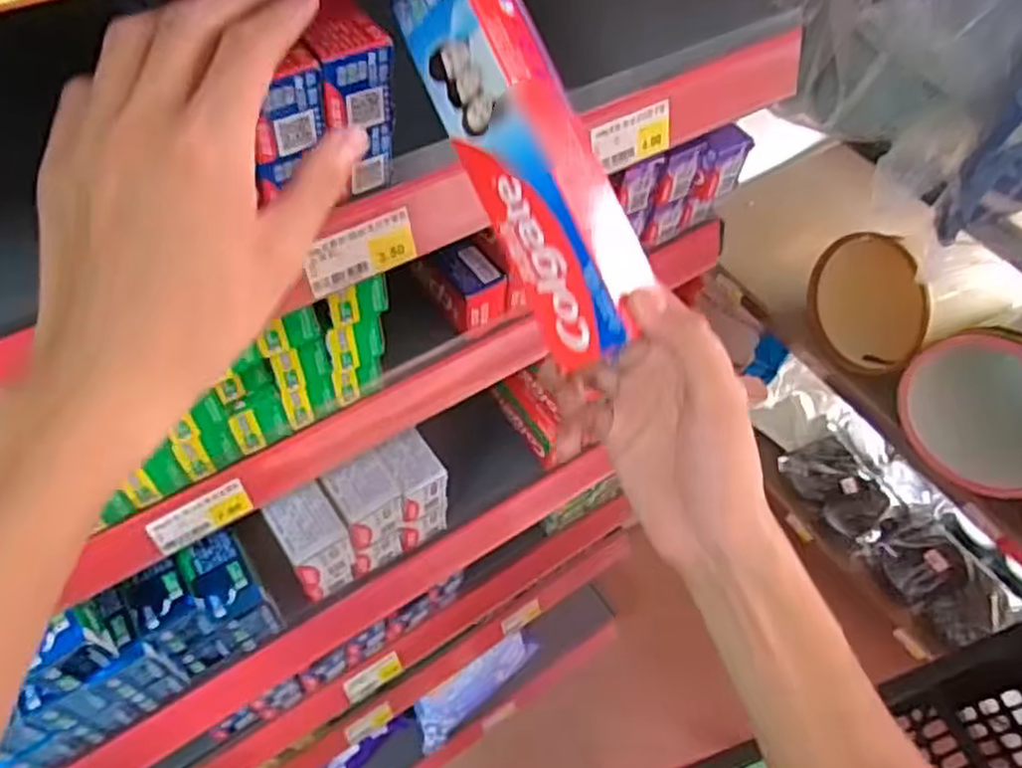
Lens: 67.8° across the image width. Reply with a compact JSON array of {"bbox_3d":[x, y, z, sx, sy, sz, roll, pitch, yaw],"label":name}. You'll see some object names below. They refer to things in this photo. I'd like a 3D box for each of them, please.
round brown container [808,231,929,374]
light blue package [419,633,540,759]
[{"bbox_3d":[0.559,-0.127,1.206,0.030,0.222,0.213,-17,59,-16],"label":"round brown container"},{"bbox_3d":[-0.052,0.483,1.211,0.225,0.071,0.064,-29,62,-22],"label":"light blue package"}]

